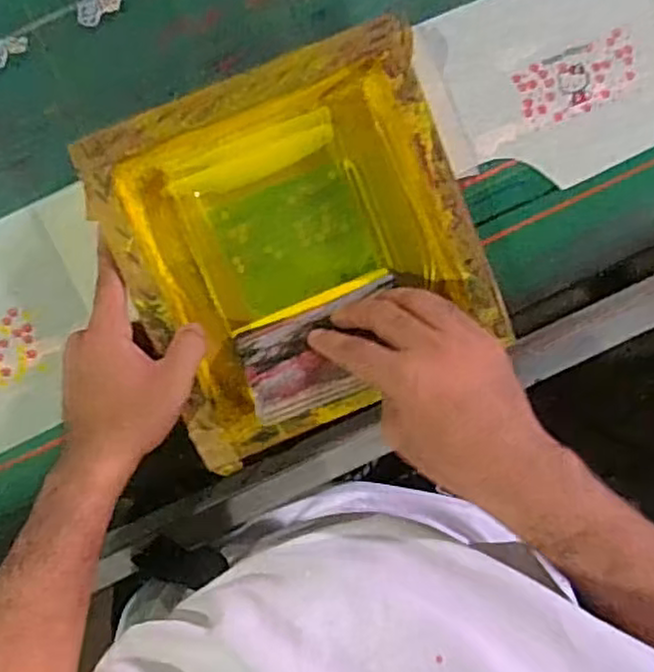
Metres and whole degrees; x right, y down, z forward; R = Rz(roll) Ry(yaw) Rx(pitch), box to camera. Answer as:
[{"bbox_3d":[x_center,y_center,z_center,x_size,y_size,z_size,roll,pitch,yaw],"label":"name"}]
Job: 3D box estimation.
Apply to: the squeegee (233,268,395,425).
[{"bbox_3d":[0.001,0.001,0.475,0.121,0.112,0.013,-21,127,-5],"label":"squeegee"}]

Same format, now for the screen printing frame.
[{"bbox_3d":[-0.017,-0.063,0.504,0.242,0.056,0.243,-22,96,-1],"label":"screen printing frame"}]

